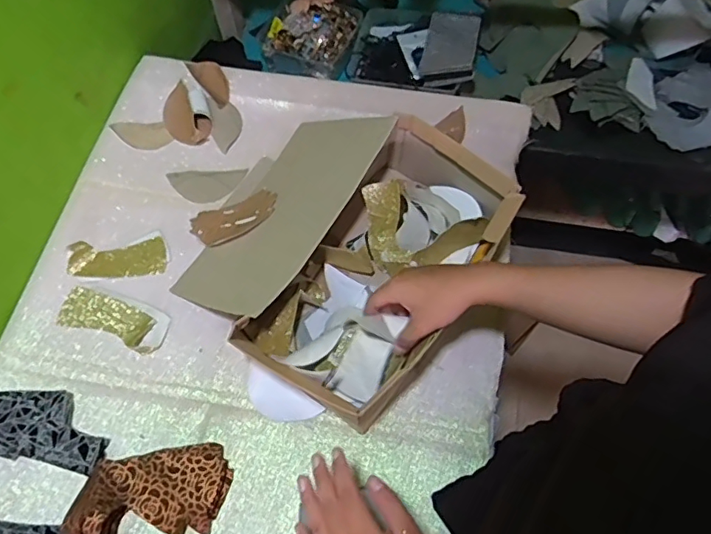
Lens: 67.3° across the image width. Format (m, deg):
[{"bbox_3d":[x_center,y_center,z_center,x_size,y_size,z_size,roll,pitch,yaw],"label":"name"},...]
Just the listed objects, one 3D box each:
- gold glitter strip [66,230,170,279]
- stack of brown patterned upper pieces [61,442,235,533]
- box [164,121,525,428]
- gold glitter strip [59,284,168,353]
[{"bbox_3d":[-0.310,-0.013,0.692,0.123,0.016,0.060,-11,63,-5],"label":"gold glitter strip"},{"bbox_3d":[-0.216,0.266,0.537,0.136,0.047,0.181,10,63,6],"label":"stack of brown patterned upper pieces"},{"bbox_3d":[-0.024,-0.031,0.648,0.324,0.106,0.349,31,67,16],"label":"box"},{"bbox_3d":[-0.299,0.060,0.663,0.136,0.010,0.060,17,64,10],"label":"gold glitter strip"}]

